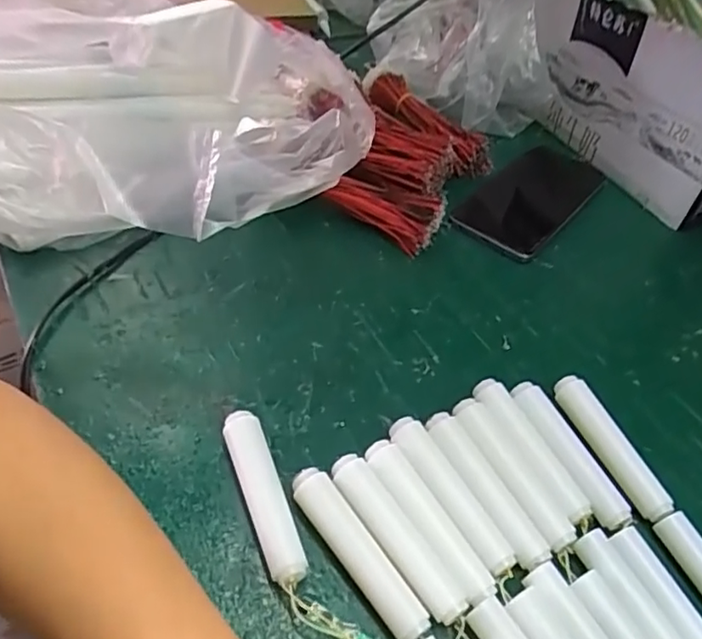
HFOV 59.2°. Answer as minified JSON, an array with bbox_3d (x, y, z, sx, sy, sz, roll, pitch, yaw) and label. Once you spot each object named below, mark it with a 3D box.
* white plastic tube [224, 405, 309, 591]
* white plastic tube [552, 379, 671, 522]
[{"bbox_3d":[-0.043,0.086,0.303,0.018,0.020,0.090,-14,50,-20],"label":"white plastic tube"},{"bbox_3d":[0.142,0.069,0.340,0.017,0.018,0.087,-12,49,-18],"label":"white plastic tube"}]

